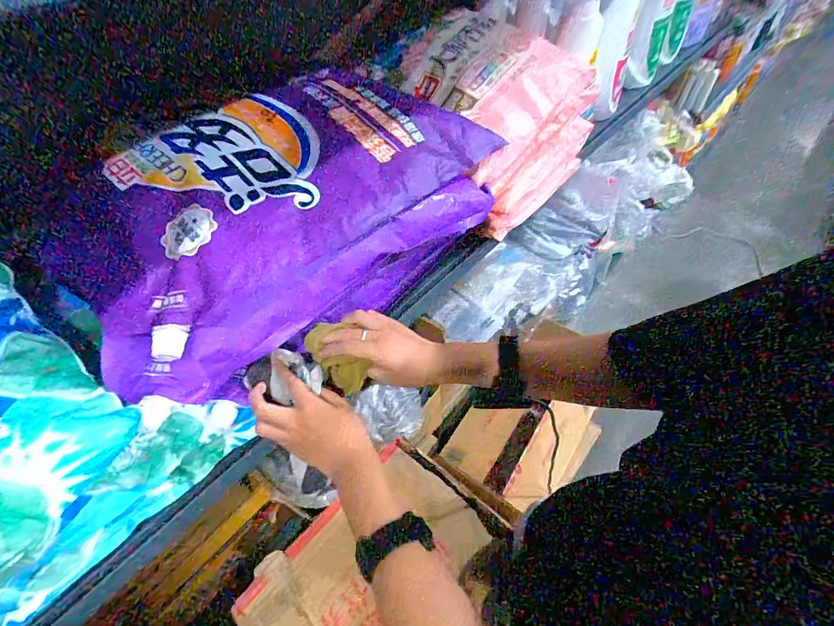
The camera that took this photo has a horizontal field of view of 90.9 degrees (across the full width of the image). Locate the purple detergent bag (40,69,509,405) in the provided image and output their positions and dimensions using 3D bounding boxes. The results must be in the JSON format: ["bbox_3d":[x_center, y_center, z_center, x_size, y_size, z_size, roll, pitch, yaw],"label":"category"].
[{"bbox_3d":[-0.143,-0.135,0.497,0.268,0.157,0.501,34,60,26],"label":"purple detergent bag"}]

